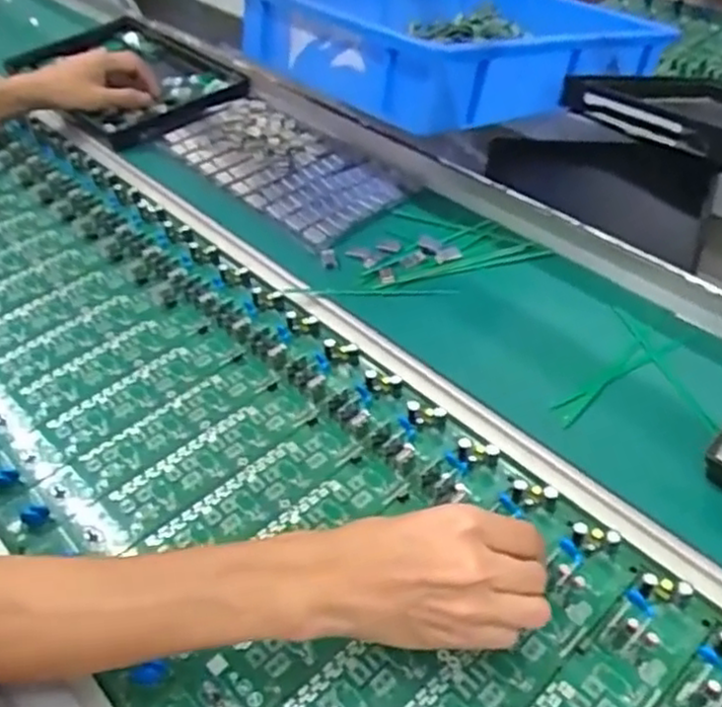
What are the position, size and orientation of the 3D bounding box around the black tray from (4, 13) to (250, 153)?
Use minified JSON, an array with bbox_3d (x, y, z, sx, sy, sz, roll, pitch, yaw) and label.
[{"bbox_3d":[-0.300,-0.361,0.926,0.199,0.032,0.327,-35,53,-26],"label":"black tray"}]

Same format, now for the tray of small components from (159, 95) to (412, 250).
[{"bbox_3d":[-0.086,-0.204,0.771,0.131,0.014,0.287,-36,53,-27],"label":"tray of small components"}]

